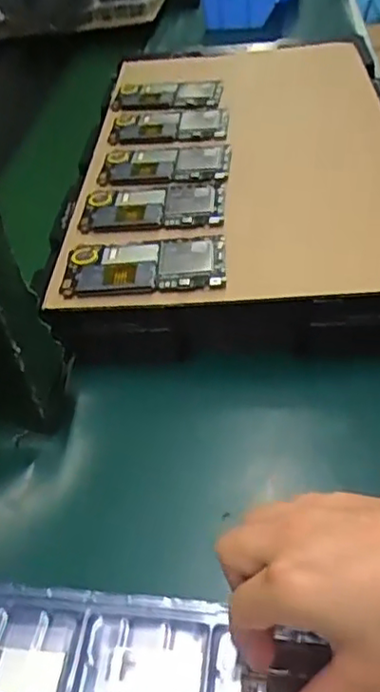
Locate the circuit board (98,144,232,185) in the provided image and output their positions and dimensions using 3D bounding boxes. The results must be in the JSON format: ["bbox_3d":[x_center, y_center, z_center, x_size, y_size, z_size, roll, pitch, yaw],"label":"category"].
[{"bbox_3d":[-0.025,-0.173,0.601,0.121,0.015,0.072,4,42,10],"label":"circuit board"}]

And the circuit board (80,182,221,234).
[{"bbox_3d":[-0.033,-0.122,0.549,0.123,0.011,0.072,-5,42,7],"label":"circuit board"}]

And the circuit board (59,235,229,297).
[{"bbox_3d":[-0.036,-0.062,0.486,0.122,0.008,0.066,-4,45,7],"label":"circuit board"}]

